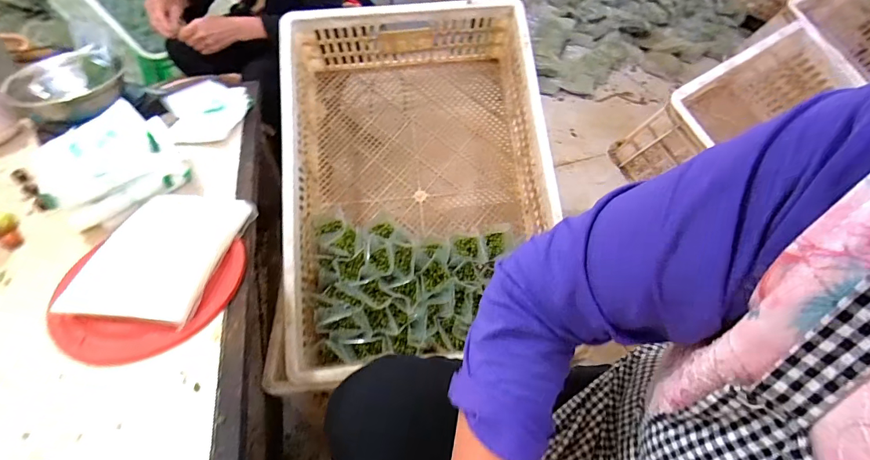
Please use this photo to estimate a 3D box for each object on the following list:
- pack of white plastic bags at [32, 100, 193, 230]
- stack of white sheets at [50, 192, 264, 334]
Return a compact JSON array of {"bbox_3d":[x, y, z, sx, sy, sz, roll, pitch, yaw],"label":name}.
[{"bbox_3d":[-0.484,-0.105,0.607,0.177,0.087,0.129,-34,56,-26],"label":"pack of white plastic bags"},{"bbox_3d":[-0.366,0.028,0.548,0.169,0.015,0.203,7,49,0],"label":"stack of white sheets"}]

